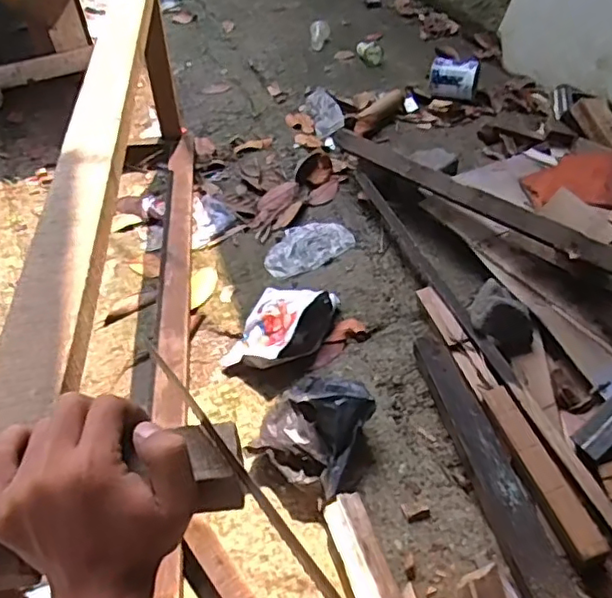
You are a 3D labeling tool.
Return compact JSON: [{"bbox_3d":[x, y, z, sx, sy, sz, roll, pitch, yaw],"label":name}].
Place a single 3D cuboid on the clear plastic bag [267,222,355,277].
[{"bbox_3d":[0.000,-0.119,1.398,0.210,0.017,0.135,-30,50,-21],"label":"clear plastic bag"}]

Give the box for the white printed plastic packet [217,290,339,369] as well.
[{"bbox_3d":[-0.051,0.040,1.173,0.167,0.096,0.216,15,50,20],"label":"white printed plastic packet"}]

